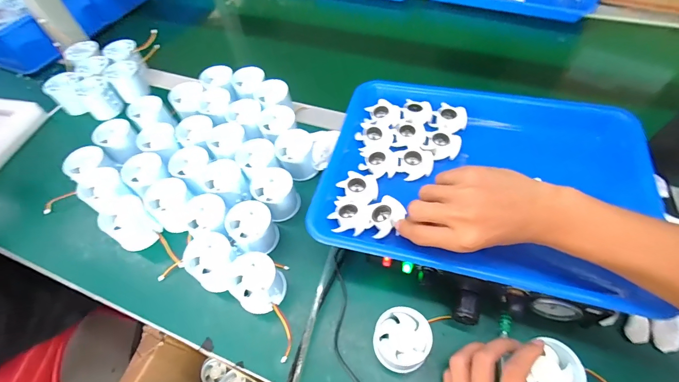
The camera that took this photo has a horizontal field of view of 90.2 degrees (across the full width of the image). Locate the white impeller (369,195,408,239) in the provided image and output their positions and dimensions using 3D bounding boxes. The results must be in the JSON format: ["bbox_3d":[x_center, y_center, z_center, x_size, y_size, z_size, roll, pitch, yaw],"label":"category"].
[{"bbox_3d":[0.050,0.026,0.352,0.035,0.019,0.043,-7,55,1],"label":"white impeller"}]

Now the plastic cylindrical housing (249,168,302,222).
[{"bbox_3d":[-0.081,0.007,0.446,0.058,0.045,0.063,-19,56,-8],"label":"plastic cylindrical housing"}]

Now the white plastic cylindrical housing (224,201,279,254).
[{"bbox_3d":[-0.105,0.046,0.419,0.057,0.045,0.061,-2,55,3],"label":"white plastic cylindrical housing"}]

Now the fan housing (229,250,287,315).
[{"bbox_3d":[-0.093,0.103,0.382,0.053,0.043,0.055,-2,55,3],"label":"fan housing"}]

